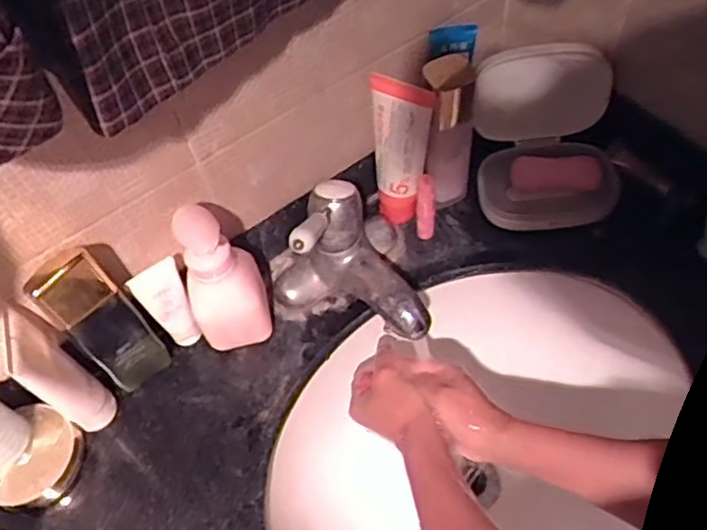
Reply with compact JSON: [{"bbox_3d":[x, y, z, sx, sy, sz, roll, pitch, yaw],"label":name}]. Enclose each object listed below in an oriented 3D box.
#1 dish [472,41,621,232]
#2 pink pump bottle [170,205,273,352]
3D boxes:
[{"bbox_3d":[0.192,-0.122,0.643,0.136,0.125,0.134,-4,57,2],"label":"dish"},{"bbox_3d":[-0.111,0.015,0.559,0.063,0.162,0.054,-13,57,-4],"label":"pink pump bottle"}]

